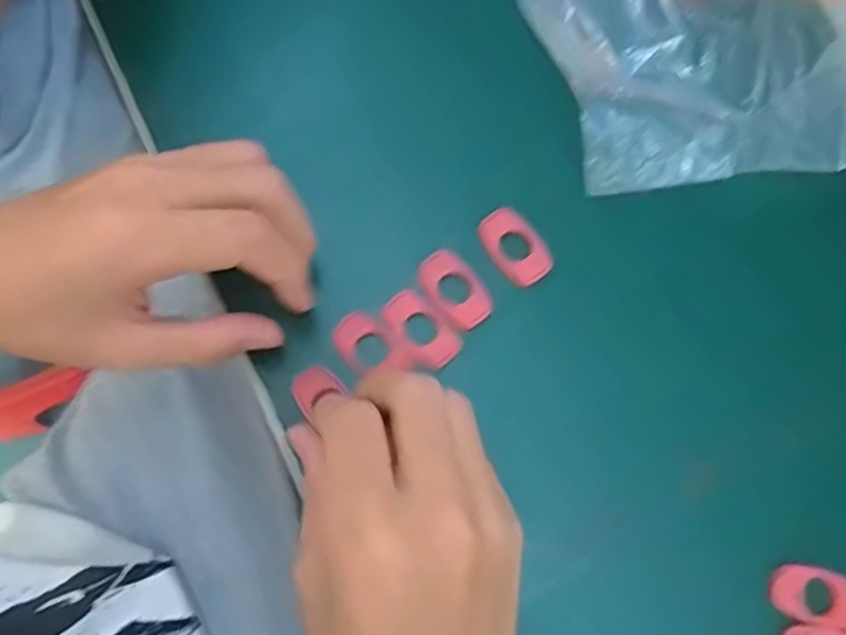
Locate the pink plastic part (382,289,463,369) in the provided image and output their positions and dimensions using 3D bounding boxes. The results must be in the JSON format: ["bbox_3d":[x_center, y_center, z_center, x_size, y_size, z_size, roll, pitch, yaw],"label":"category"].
[{"bbox_3d":[0.000,0.005,0.262,0.018,0.005,0.032,-42,81,-10],"label":"pink plastic part"}]

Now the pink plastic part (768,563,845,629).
[{"bbox_3d":[0.143,0.100,0.246,0.033,0.006,0.019,8,76,0],"label":"pink plastic part"}]

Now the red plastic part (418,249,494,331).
[{"bbox_3d":[0.013,-0.011,0.266,0.020,0.006,0.031,-35,80,-9],"label":"red plastic part"}]

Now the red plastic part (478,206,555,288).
[{"bbox_3d":[0.037,-0.028,0.271,0.022,0.006,0.031,-34,80,-9],"label":"red plastic part"}]

